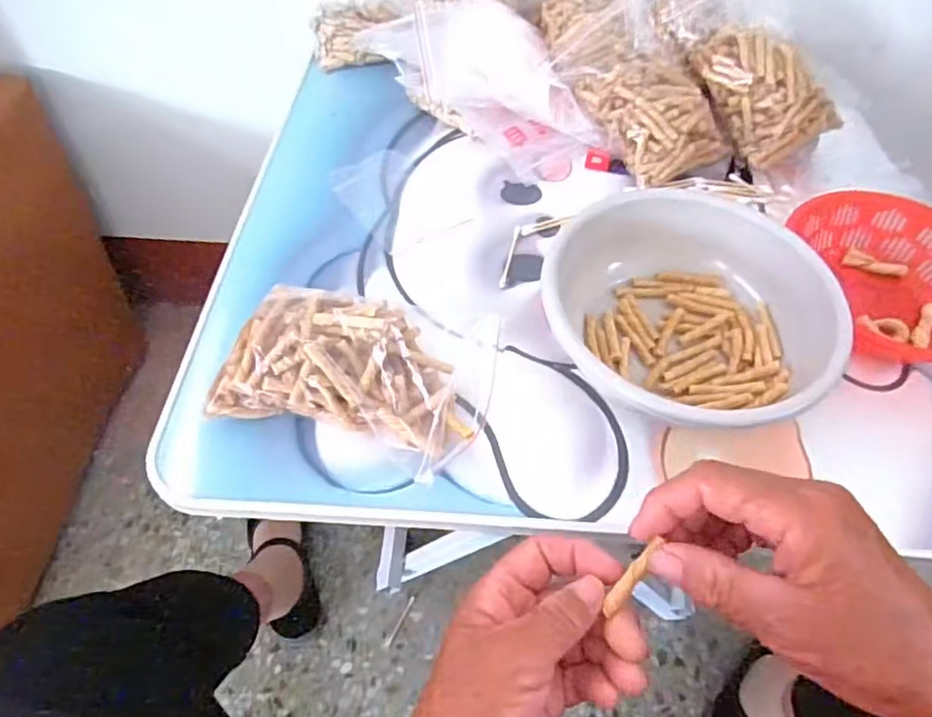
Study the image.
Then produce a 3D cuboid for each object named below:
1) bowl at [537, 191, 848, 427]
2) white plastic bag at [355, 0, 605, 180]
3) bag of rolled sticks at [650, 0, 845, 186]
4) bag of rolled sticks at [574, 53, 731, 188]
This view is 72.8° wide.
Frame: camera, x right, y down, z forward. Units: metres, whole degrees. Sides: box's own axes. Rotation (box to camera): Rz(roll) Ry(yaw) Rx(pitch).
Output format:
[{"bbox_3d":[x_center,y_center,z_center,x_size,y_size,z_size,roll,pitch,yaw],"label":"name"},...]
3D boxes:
[{"bbox_3d":[0.147,-0.029,0.438,0.185,0.069,0.176,1,53,-2],"label":"bowl"},{"bbox_3d":[0.016,-0.278,0.613,0.130,0.079,0.251,-25,58,-19],"label":"white plastic bag"},{"bbox_3d":[0.256,-0.262,0.573,0.083,0.062,0.199,-31,81,-23],"label":"bag of rolled sticks"},{"bbox_3d":[0.175,-0.224,0.574,0.098,0.055,0.121,-23,58,-18],"label":"bag of rolled sticks"}]

